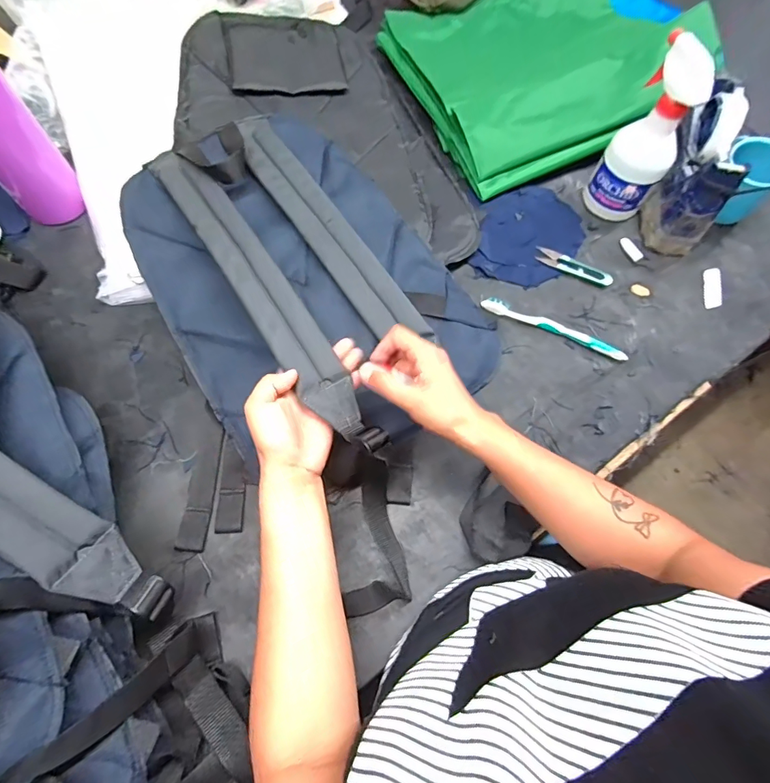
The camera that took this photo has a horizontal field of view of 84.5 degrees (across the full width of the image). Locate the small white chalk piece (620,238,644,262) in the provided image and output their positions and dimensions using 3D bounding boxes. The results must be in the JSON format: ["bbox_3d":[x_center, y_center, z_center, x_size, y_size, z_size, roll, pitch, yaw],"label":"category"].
[{"bbox_3d":[0.327,-0.189,0.564,0.010,0.012,0.036,-29,72,-13],"label":"small white chalk piece"}]

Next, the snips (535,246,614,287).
[{"bbox_3d":[0.247,-0.164,0.552,0.098,0.009,0.024,25,70,8],"label":"snips"}]

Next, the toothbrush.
[{"bbox_3d":[0.206,-0.079,0.516,0.177,0.017,0.021,22,69,7],"label":"toothbrush"}]

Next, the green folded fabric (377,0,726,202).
[{"bbox_3d":[0.240,-0.504,0.623,0.390,0.086,0.385,-22,71,-10],"label":"green folded fabric"}]

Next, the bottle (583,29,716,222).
[{"bbox_3d":[0.317,-0.301,0.517,0.080,0.189,0.066,38,72,12],"label":"bottle"}]

